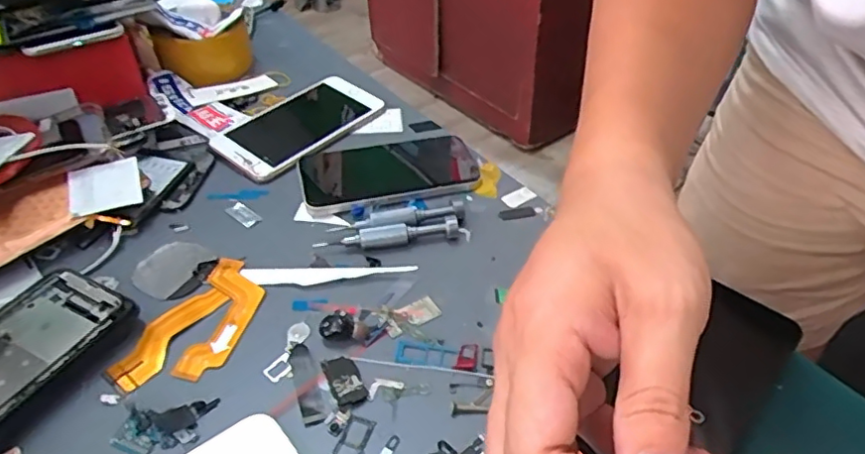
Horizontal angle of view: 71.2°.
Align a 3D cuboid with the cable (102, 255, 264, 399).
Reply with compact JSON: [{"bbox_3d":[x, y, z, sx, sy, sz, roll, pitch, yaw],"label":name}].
[{"bbox_3d":[-0.152,0.062,0.395,0.060,0.004,0.110,12,44,14],"label":"cable"}]

